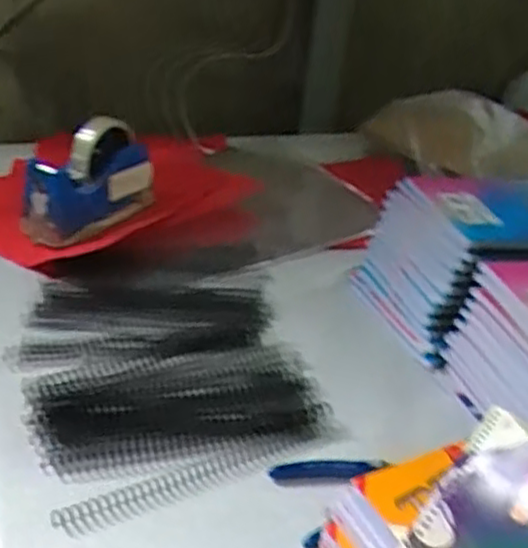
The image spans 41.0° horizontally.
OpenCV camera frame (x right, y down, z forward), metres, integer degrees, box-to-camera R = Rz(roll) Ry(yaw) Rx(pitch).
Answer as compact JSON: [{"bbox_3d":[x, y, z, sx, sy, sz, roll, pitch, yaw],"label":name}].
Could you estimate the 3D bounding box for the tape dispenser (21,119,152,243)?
[{"bbox_3d":[-0.187,-0.104,0.766,0.049,0.103,0.151,23,34,26],"label":"tape dispenser"}]

